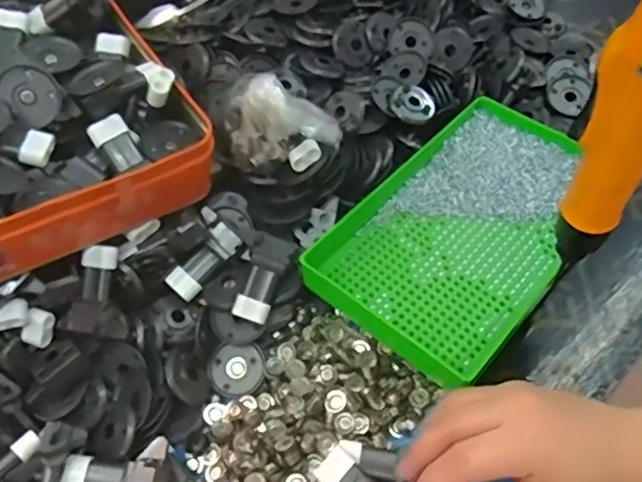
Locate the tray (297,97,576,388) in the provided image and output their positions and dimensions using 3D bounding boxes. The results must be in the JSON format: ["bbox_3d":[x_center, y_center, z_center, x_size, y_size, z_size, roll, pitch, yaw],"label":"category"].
[{"bbox_3d":[0.113,-0.014,0.480,0.146,0.048,0.245,34,66,24],"label":"tray"}]

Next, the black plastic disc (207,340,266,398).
[{"bbox_3d":[-0.062,0.094,0.455,0.042,0.011,0.038,-3,57,3],"label":"black plastic disc"}]

